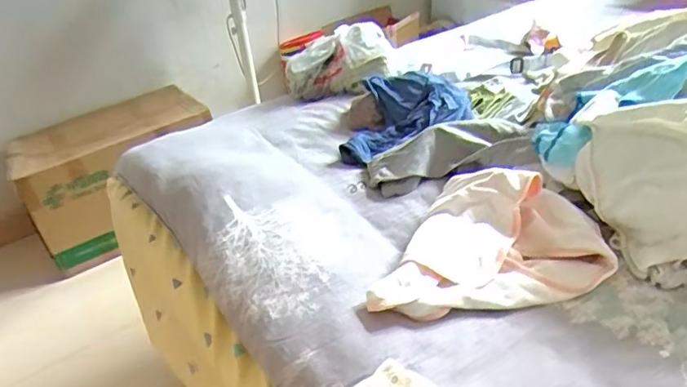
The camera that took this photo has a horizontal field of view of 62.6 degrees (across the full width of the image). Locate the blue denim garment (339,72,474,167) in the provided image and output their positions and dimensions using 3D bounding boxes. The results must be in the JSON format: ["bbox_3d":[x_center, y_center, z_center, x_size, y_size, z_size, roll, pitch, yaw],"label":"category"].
[{"bbox_3d":[0.117,-0.132,0.968,0.203,0.071,0.228,0,32,19],"label":"blue denim garment"}]

